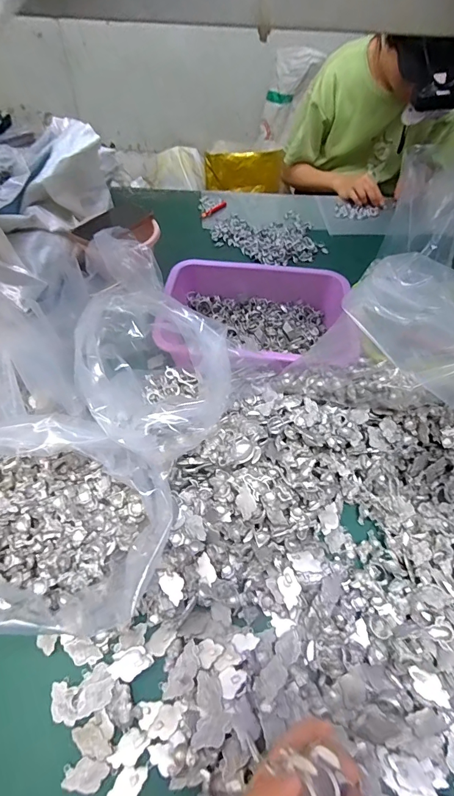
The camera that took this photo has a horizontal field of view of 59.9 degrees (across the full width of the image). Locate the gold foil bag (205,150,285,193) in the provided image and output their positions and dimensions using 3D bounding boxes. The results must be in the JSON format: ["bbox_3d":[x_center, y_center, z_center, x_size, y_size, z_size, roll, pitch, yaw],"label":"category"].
[{"bbox_3d":[0.064,-0.828,1.442,0.278,0.131,0.042,-3,53,-6],"label":"gold foil bag"}]

